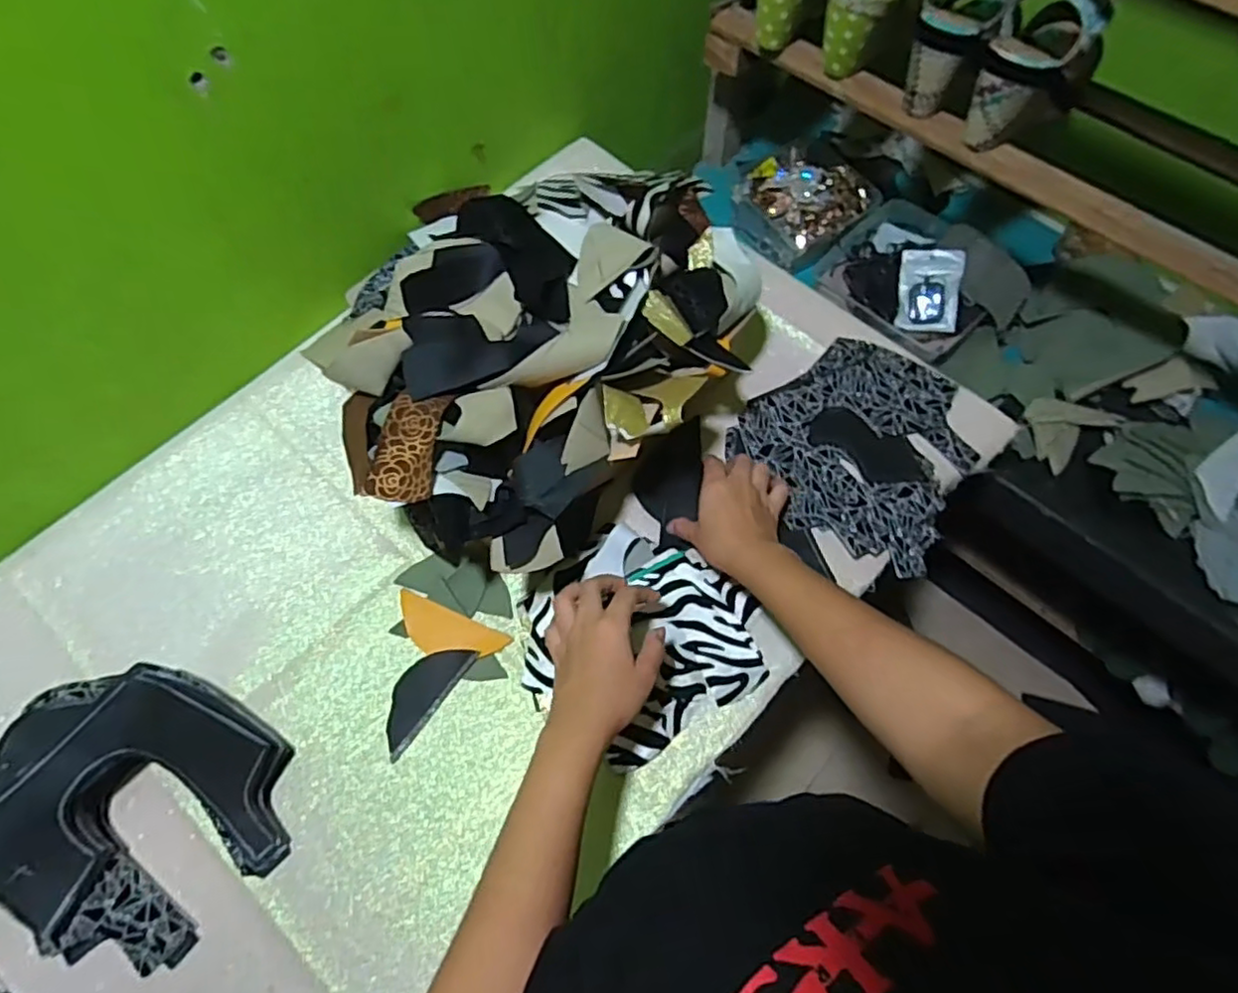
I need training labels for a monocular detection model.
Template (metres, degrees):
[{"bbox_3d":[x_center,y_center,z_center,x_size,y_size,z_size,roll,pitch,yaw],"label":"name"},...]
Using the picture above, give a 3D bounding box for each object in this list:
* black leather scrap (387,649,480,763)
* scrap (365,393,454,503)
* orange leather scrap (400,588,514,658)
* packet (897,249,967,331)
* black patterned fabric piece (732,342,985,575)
[{"bbox_3d":[-0.173,0.171,0.578,0.041,0.004,0.104,33,69,13],"label":"black leather scrap"},{"bbox_3d":[-0.159,-0.039,0.503,0.046,0.007,0.089,4,65,2],"label":"scrap"},{"bbox_3d":[-0.154,0.123,0.593,0.105,0.008,0.042,20,66,8],"label":"orange leather scrap"},{"bbox_3d":[0.386,-0.256,0.822,0.071,0.009,0.100,5,95,18],"label":"packet"},{"bbox_3d":[0.235,-0.057,0.654,0.215,0.027,0.211,30,68,12],"label":"black patterned fabric piece"}]

